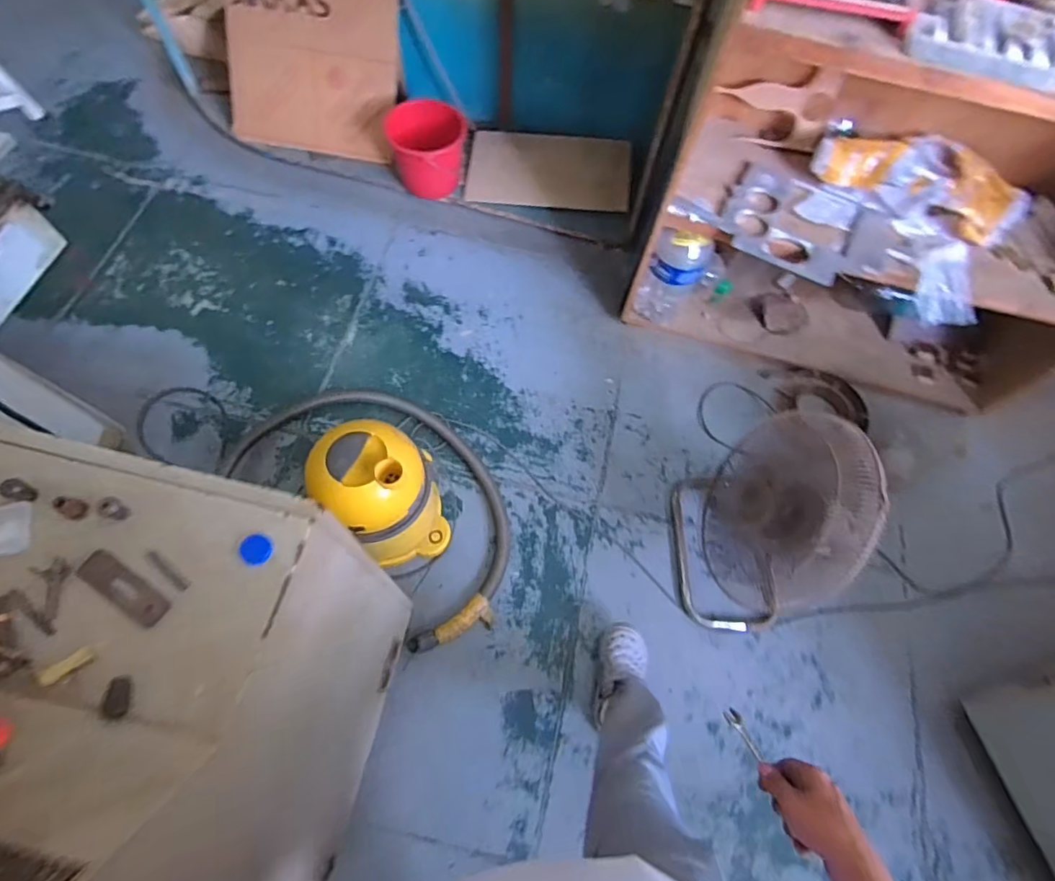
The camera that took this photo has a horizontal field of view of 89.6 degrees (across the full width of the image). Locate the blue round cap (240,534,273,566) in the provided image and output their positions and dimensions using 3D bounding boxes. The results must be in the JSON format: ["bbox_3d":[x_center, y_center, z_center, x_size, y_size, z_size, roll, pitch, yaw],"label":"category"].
[{"bbox_3d":[-0.279,0.112,0.547,0.029,0.007,0.031,2,65,-3],"label":"blue round cap"}]

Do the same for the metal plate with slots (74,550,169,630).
[{"bbox_3d":[-0.398,0.146,0.523,0.104,0.006,0.031,29,63,13],"label":"metal plate with slots"}]

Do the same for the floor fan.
[{"bbox_3d":[0.584,0.171,1.293,0.322,0.541,0.462,-7,66,-7],"label":"floor fan"}]

